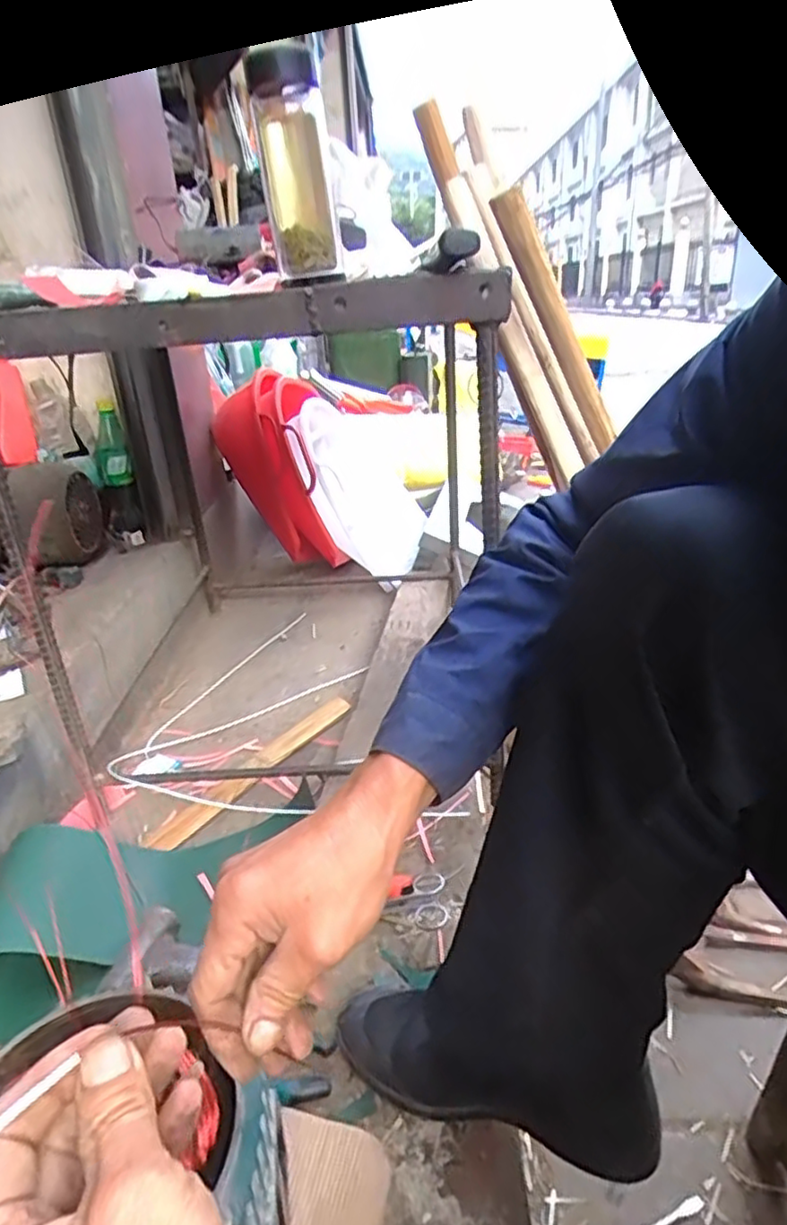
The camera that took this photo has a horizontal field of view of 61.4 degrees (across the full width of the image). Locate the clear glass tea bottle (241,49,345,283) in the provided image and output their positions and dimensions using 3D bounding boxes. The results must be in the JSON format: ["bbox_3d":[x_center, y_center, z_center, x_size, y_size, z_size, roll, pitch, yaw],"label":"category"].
[{"bbox_3d":[-0.089,-0.402,0.598,0.063,0.170,0.057,-4,26,-1],"label":"clear glass tea bottle"}]

